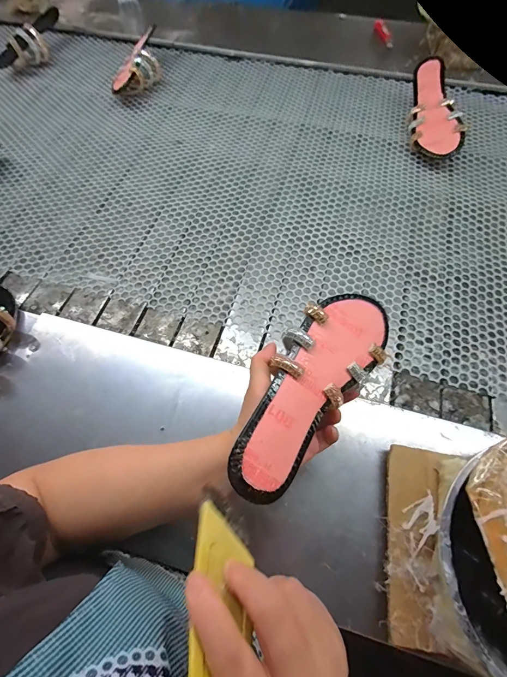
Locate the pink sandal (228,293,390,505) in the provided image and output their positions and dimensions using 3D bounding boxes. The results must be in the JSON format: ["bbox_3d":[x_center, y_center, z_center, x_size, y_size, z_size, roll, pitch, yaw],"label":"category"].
[{"bbox_3d":[0.057,0.039,0.312,0.087,0.032,0.231,40,64,-1],"label":"pink sandal"}]

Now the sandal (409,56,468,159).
[{"bbox_3d":[0.369,-0.480,0.653,0.087,0.049,0.234,-2,79,1],"label":"sandal"}]

